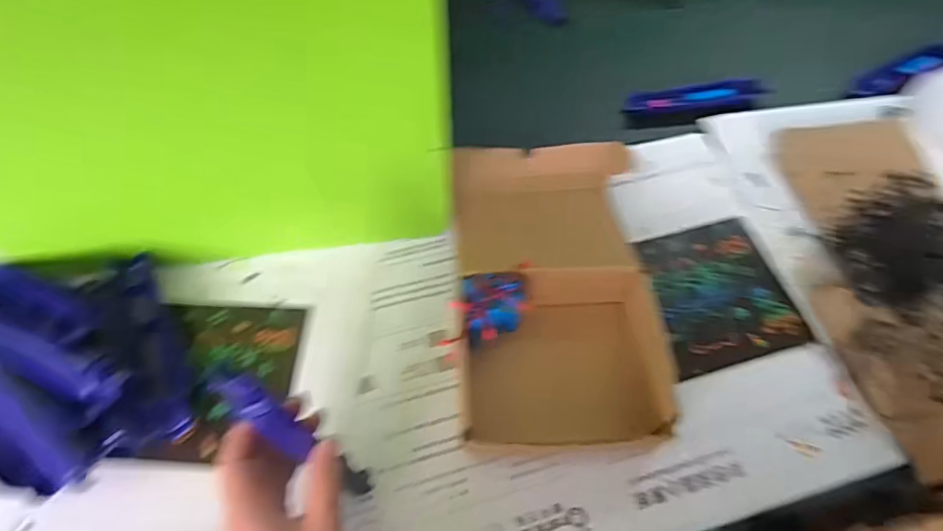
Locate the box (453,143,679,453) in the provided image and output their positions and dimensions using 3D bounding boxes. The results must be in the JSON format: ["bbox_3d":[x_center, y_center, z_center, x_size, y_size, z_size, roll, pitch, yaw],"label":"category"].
[{"bbox_3d":[0.071,0.007,0.496,0.166,0.047,0.297,0,60,0],"label":"box"}]

